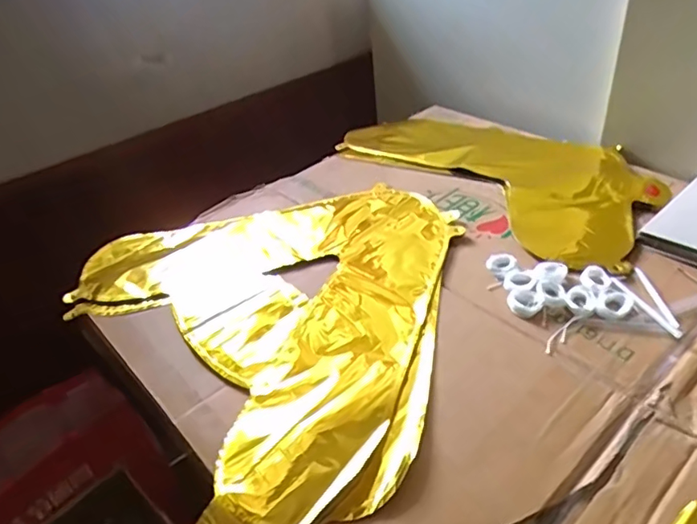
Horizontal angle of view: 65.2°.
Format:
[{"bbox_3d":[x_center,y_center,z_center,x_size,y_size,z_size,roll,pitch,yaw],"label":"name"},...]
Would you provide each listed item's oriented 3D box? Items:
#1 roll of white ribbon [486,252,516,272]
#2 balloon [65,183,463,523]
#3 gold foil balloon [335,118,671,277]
[{"bbox_3d":[0.142,0.001,0.506,0.025,0.006,0.026,13,42,23],"label":"roll of white ribbon"},{"bbox_3d":[-0.042,0.027,0.504,0.349,0.014,0.395,-28,43,-25],"label":"balloon"},{"bbox_3d":[0.181,-0.119,0.662,0.217,0.021,0.408,-28,43,-25],"label":"gold foil balloon"}]

